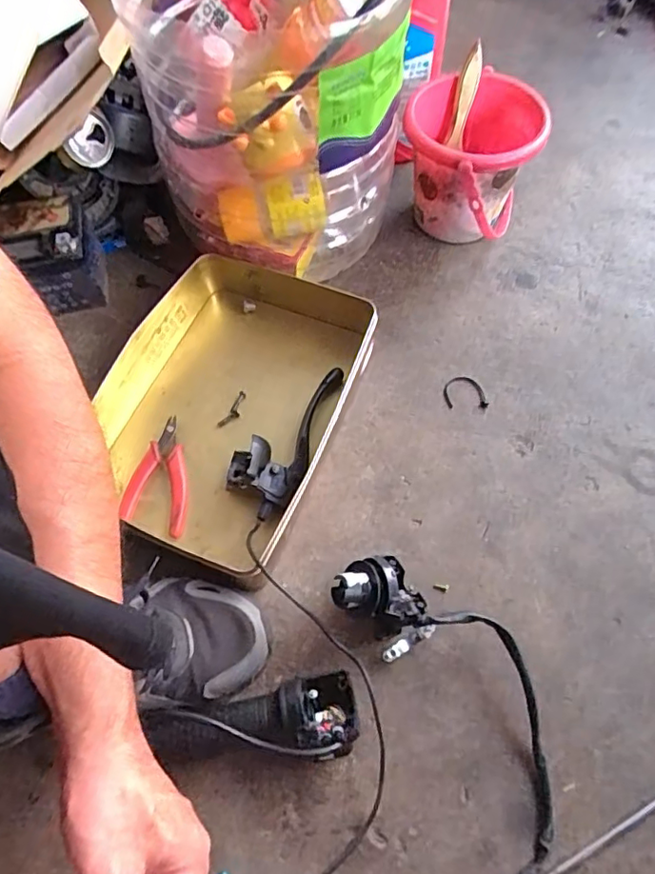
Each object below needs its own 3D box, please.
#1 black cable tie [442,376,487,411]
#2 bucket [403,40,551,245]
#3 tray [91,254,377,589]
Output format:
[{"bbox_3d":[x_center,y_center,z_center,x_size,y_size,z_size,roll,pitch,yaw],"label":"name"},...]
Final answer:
[{"bbox_3d":[0.144,-0.046,0.585,0.044,0.004,0.038,1,65,3],"label":"black cable tie"},{"bbox_3d":[0.157,-0.306,0.631,0.137,0.142,0.148,-1,64,2],"label":"bucket"},{"bbox_3d":[-0.098,-0.033,0.551,0.221,0.063,0.300,17,66,10],"label":"tray"}]

